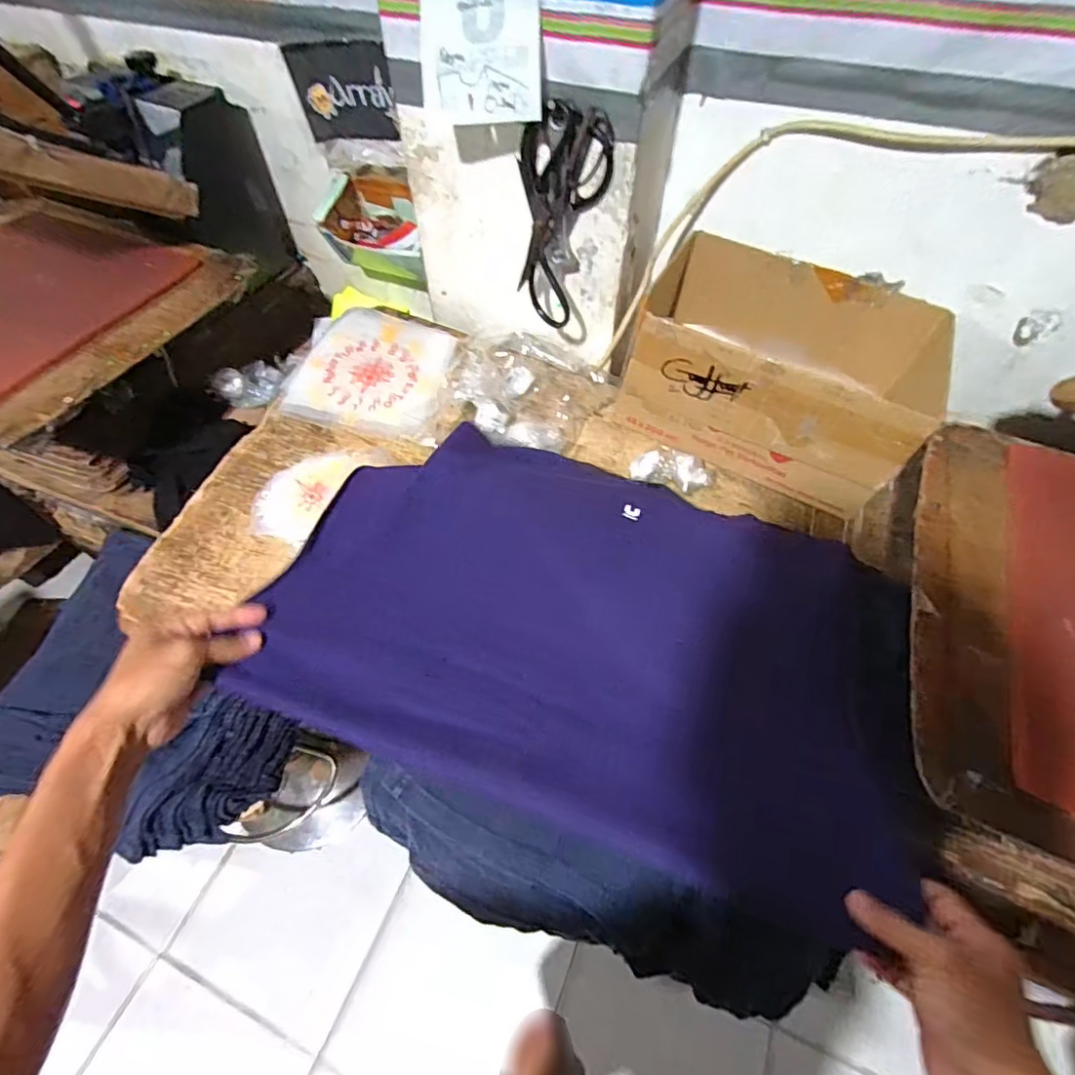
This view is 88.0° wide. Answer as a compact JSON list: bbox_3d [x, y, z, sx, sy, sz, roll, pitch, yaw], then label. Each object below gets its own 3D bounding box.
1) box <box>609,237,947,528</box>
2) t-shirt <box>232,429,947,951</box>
[{"bbox_3d":[0.318,-0.242,0.778,0.396,0.175,0.255,24,59,16],"label":"box"},{"bbox_3d":[0.057,0.072,0.557,0.552,0.100,0.384,16,57,11],"label":"t-shirt"}]

